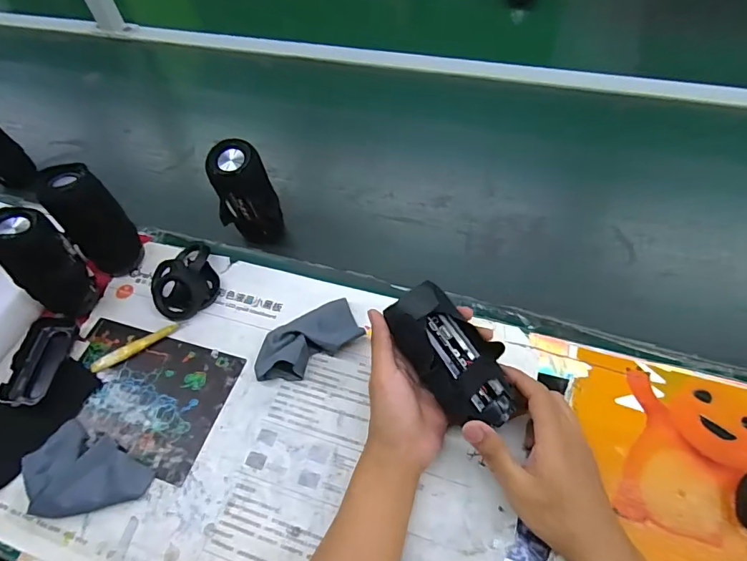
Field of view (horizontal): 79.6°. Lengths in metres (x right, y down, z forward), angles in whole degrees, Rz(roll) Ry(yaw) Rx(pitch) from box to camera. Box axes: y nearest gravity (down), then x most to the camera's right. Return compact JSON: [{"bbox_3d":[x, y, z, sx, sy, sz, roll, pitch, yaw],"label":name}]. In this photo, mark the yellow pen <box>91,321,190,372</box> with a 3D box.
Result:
[{"bbox_3d":[-0.287,0.078,0.551,0.116,0.009,0.016,-27,57,-14],"label":"yellow pen"}]

